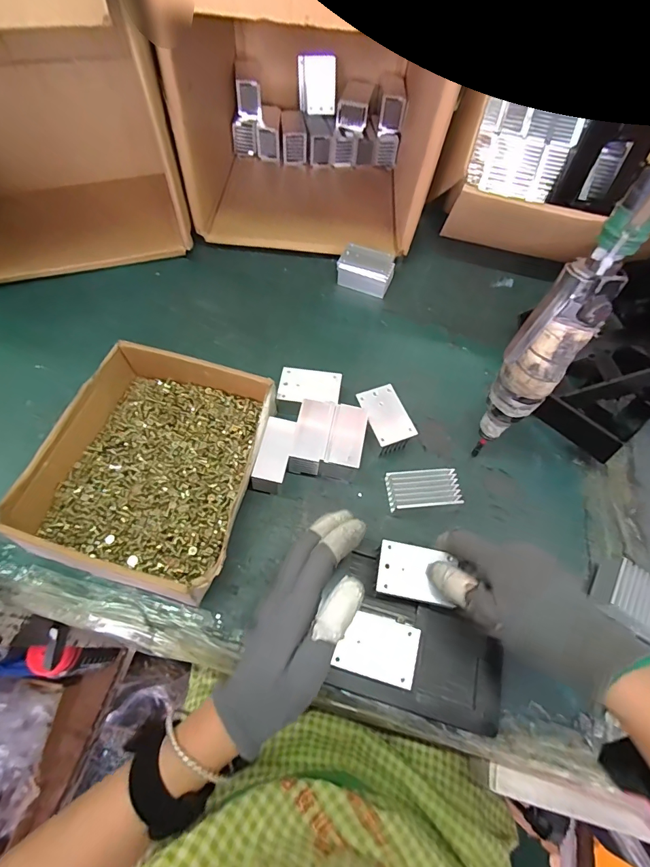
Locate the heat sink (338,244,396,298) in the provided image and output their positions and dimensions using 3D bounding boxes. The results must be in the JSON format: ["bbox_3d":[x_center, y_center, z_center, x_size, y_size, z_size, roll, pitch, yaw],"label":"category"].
[{"bbox_3d":[0.054,-0.214,0.535,0.069,0.033,0.049,22,65,8],"label":"heat sink"}]

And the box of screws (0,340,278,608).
[{"bbox_3d":[-0.161,0.028,0.396,0.189,0.053,0.216,15,64,4],"label":"box of screws"}]

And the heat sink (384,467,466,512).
[{"bbox_3d":[0.096,0.057,0.404,0.066,0.029,0.038,-1,64,-4],"label":"heat sink"}]

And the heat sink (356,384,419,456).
[{"bbox_3d":[0.064,-0.014,0.438,0.042,0.031,0.065,-19,67,-12],"label":"heat sink"}]

